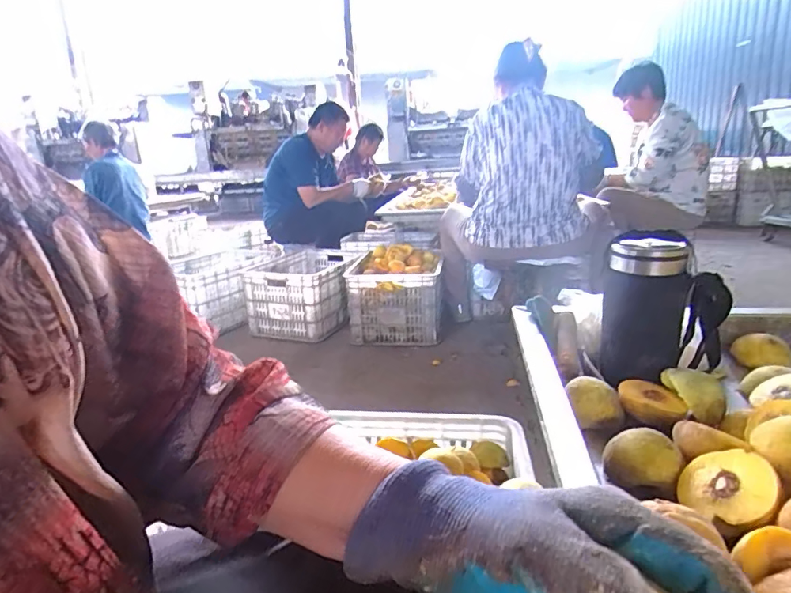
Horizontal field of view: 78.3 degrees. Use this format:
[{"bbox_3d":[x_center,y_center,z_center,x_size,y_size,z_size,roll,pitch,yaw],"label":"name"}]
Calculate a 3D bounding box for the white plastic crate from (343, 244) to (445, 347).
[{"bbox_3d":[0.002,-0.017,1.983,0.373,0.295,0.428,-1,16,3],"label":"white plastic crate"}]

